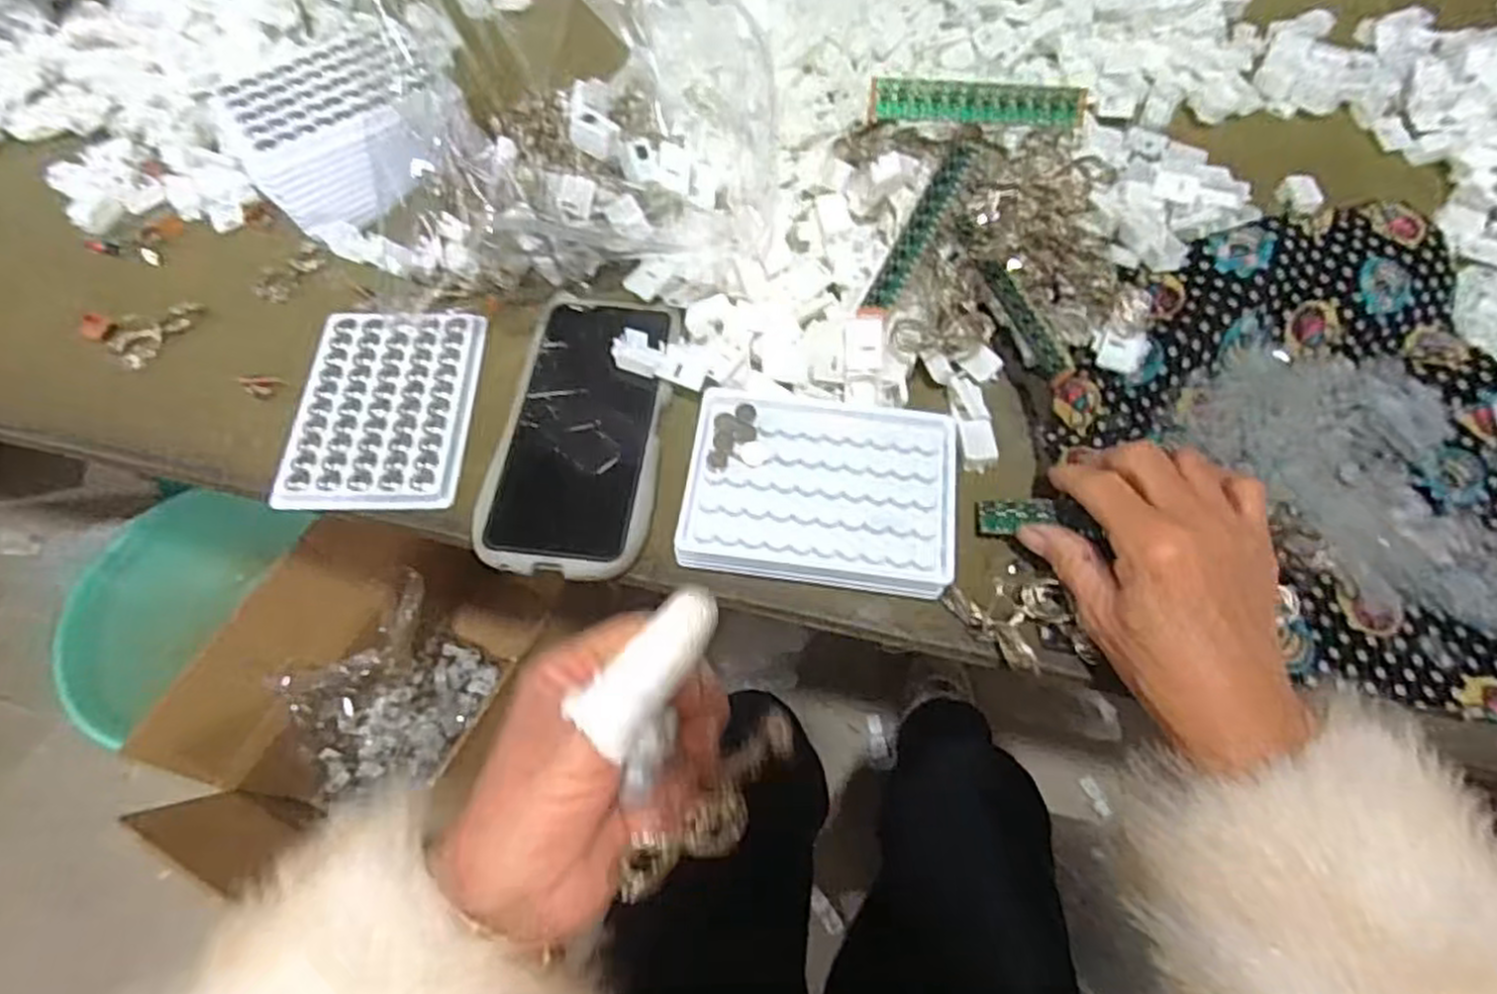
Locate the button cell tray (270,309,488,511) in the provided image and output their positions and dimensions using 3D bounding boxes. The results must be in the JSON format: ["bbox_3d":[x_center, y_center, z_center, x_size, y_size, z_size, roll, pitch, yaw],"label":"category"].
[{"bbox_3d":[-0.201,-0.052,0.431,0.092,0.004,0.127,-1,62,0],"label":"button cell tray"}]

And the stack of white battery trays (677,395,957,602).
[{"bbox_3d":[0.036,-0.005,0.393,0.129,0.025,0.105,7,62,3],"label":"stack of white battery trays"}]

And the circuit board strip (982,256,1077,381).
[{"bbox_3d":[0.151,-0.099,0.426,0.007,0.018,0.074,-28,79,-14],"label":"circuit board strip"}]

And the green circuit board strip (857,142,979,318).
[{"bbox_3d":[0.093,-0.146,0.420,0.017,0.013,0.109,27,82,14],"label":"green circuit board strip"}]

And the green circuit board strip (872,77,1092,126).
[{"bbox_3d":[0.135,-0.232,0.457,0.126,0.021,0.014,0,62,0],"label":"green circuit board strip"}]

